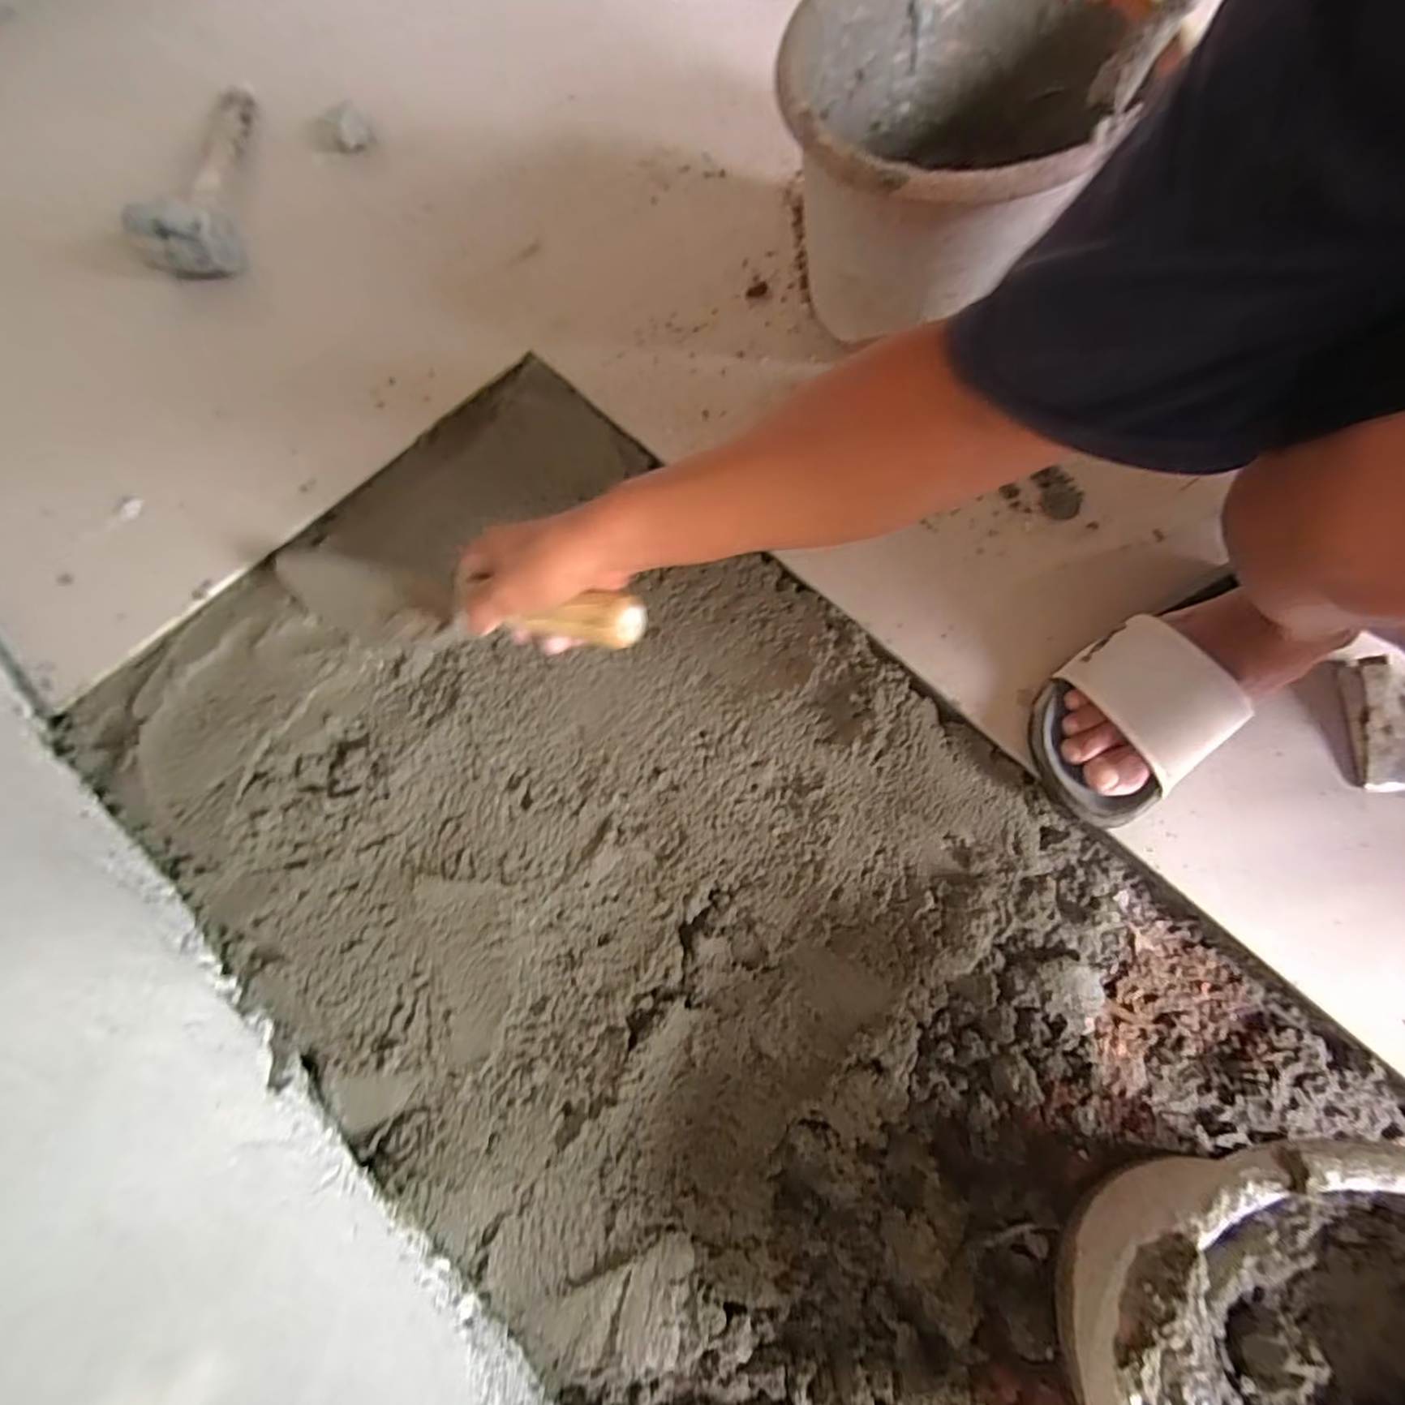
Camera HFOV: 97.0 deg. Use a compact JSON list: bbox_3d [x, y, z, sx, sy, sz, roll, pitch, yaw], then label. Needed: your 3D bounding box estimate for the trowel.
[{"bbox_3d":[-0.181,-0.066,0.444,0.311,0.051,0.069,8,72,24],"label":"trowel"}]

